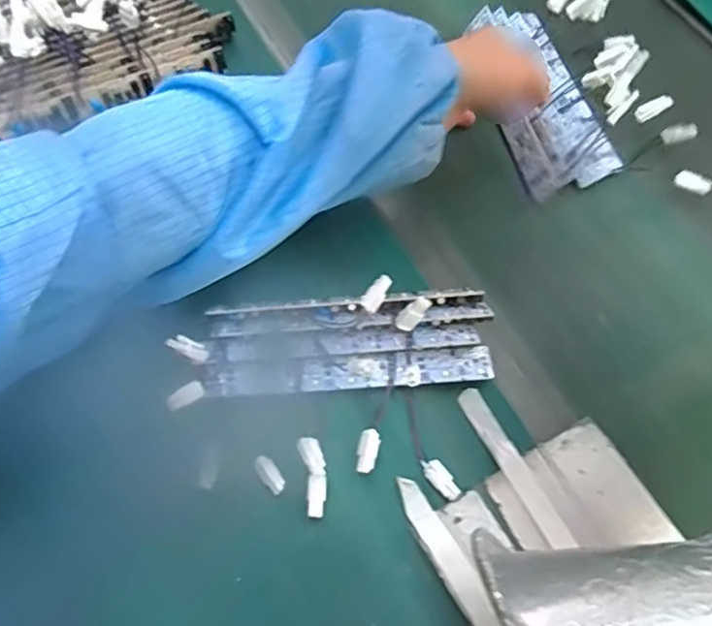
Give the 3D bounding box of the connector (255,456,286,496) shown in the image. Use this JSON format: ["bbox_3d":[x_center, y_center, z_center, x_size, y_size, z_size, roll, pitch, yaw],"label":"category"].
[{"bbox_3d":[-0.054,0.102,0.373,0.012,0.007,0.026,-32,92,-16],"label":"connector"}]

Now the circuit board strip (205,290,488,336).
[{"bbox_3d":[-0.003,0.000,0.412,0.188,0.009,0.022,-3,65,-4],"label":"circuit board strip"}]

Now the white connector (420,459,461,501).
[{"bbox_3d":[0.053,0.105,0.376,0.013,0.009,0.029,-37,72,-18],"label":"white connector"}]

